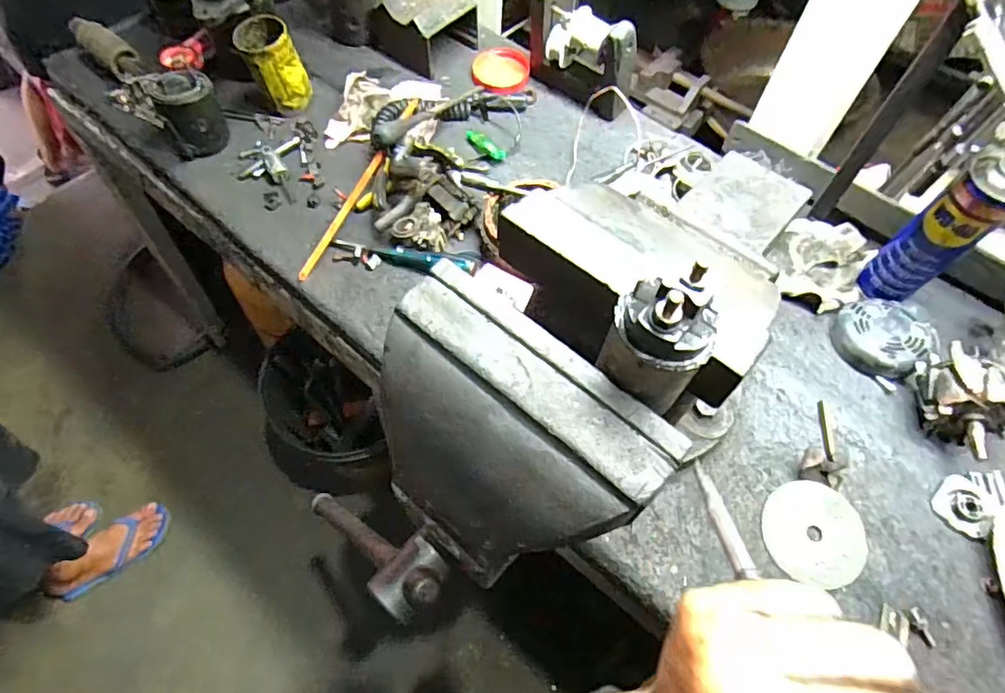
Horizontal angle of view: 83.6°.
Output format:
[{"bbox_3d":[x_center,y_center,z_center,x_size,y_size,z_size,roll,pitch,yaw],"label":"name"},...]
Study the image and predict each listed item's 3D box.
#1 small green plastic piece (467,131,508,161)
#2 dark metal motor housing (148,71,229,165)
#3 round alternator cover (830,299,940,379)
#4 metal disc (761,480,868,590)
[{"bbox_3d":[-0.025,-0.285,0.797,0.066,0.016,0.022,30,63,14],"label":"small green plastic piece"},{"bbox_3d":[-0.424,-0.318,0.770,0.077,0.081,0.086,-26,64,-17],"label":"dark metal motor housing"},{"bbox_3d":[0.456,-0.012,0.678,0.092,0.041,0.101,-31,66,-19],"label":"round alternator cover"},{"bbox_3d":[0.320,0.190,0.575,0.100,0.008,0.096,-1,71,2],"label":"metal disc"}]

